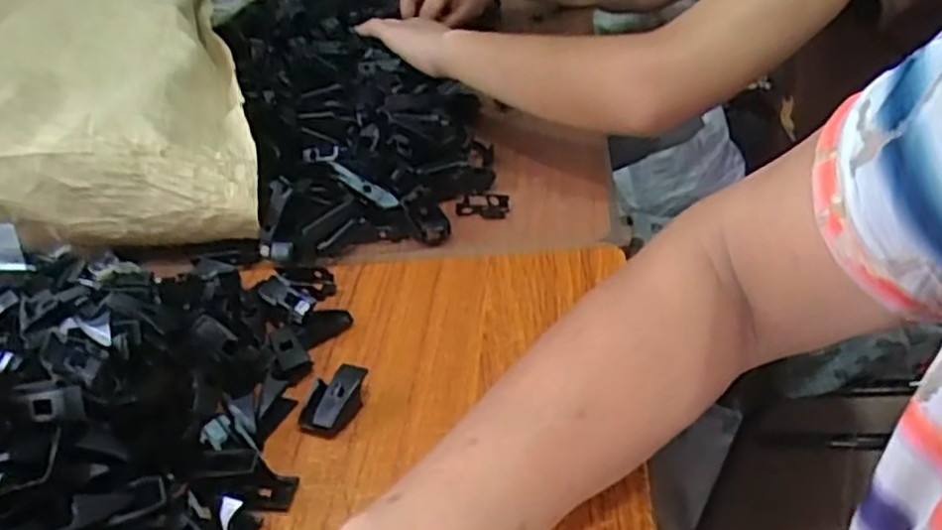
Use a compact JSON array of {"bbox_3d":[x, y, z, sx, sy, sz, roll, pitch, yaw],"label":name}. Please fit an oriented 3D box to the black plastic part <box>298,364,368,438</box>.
[{"bbox_3d":[-0.079,0.075,0.418,0.027,0.016,0.041,11,40,27],"label":"black plastic part"}]

